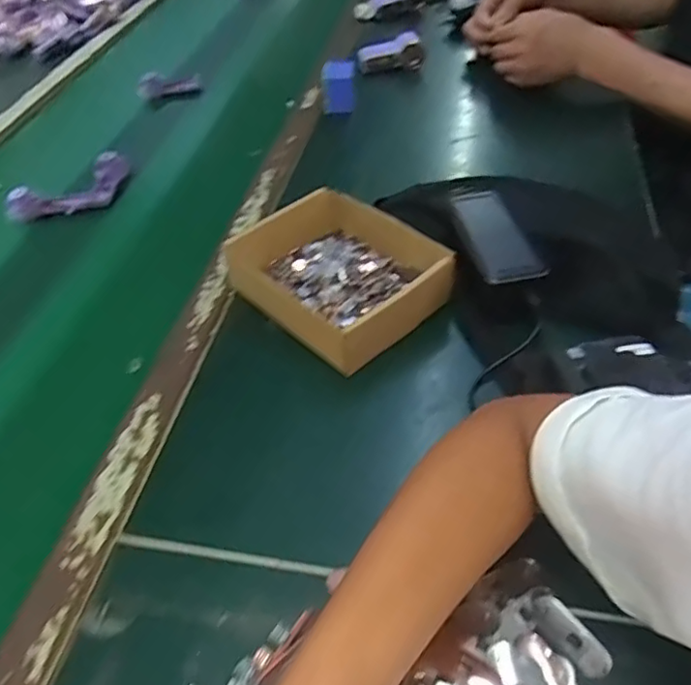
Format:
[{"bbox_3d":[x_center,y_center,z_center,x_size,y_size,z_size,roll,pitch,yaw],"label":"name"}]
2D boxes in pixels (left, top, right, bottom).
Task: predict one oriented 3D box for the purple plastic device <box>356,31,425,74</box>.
[{"bbox_3d":[0.066,-0.431,0.898,0.096,0.033,0.058,-5,46,1],"label":"purple plastic device"}]

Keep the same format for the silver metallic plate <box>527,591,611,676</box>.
[{"bbox_3d":[0.128,0.166,0.347,0.021,0.005,0.049,-30,50,-21],"label":"silver metallic plate"}]

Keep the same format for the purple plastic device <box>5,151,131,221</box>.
[{"bbox_3d":[-0.334,-0.192,0.736,0.114,0.034,0.103,-4,46,2],"label":"purple plastic device"}]

